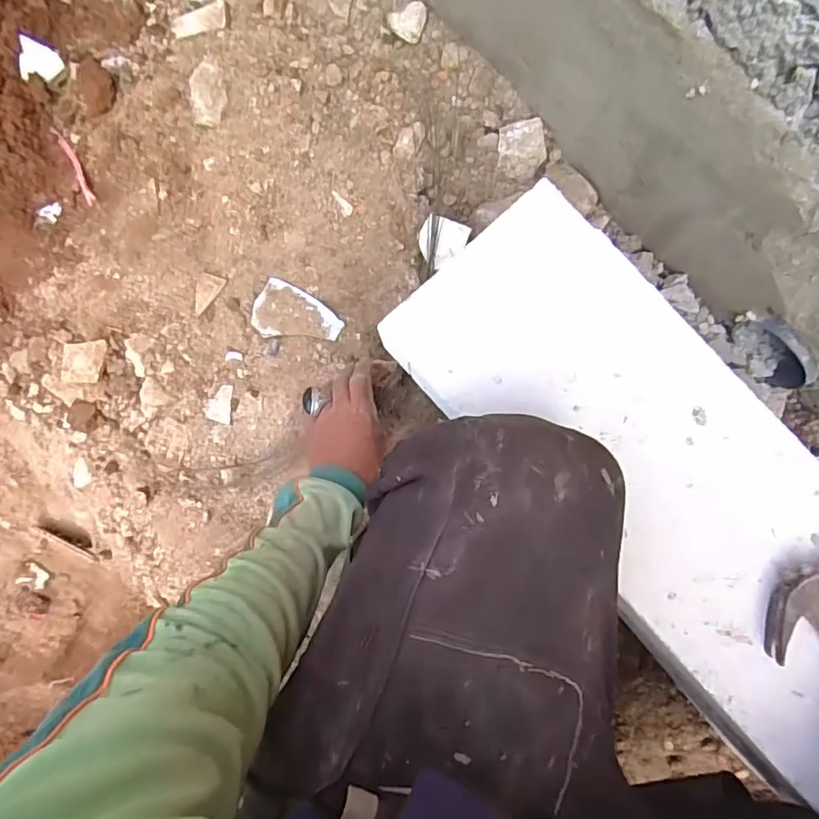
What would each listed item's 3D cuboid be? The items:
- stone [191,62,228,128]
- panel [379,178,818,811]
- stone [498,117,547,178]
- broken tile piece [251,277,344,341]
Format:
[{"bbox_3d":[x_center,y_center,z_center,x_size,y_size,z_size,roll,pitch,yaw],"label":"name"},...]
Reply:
[{"bbox_3d":[-0.257,-0.404,0.693,0.048,0.011,0.087,-10,88,5],"label":"stone"},{"bbox_3d":[0.226,0.072,0.453,0.204,0.017,0.552,-40,86,3],"label":"panel"},{"bbox_3d":[0.136,-0.314,0.649,0.055,0.016,0.063,4,90,6],"label":"stone"},{"bbox_3d":[-0.139,-0.111,0.662,0.109,0.007,0.067,26,92,5],"label":"broken tile piece"}]

